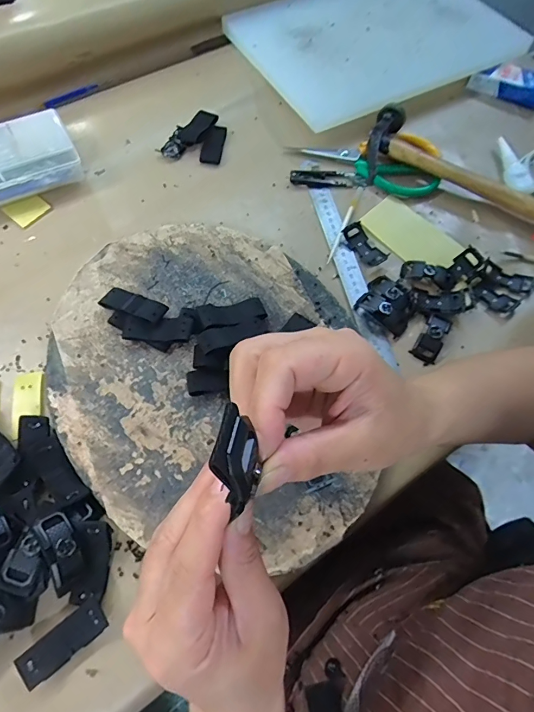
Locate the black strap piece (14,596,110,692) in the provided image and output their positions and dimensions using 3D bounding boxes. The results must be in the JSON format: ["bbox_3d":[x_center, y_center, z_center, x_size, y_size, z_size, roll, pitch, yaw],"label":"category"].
[{"bbox_3d":[-0.151,0.212,0.311,0.061,0.009,0.025,-37,74,-16],"label":"black strap piece"}]

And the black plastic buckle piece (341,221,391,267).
[{"bbox_3d":[0.110,-0.124,0.470,0.029,0.011,0.057,-36,73,-15],"label":"black plastic buckle piece"}]

